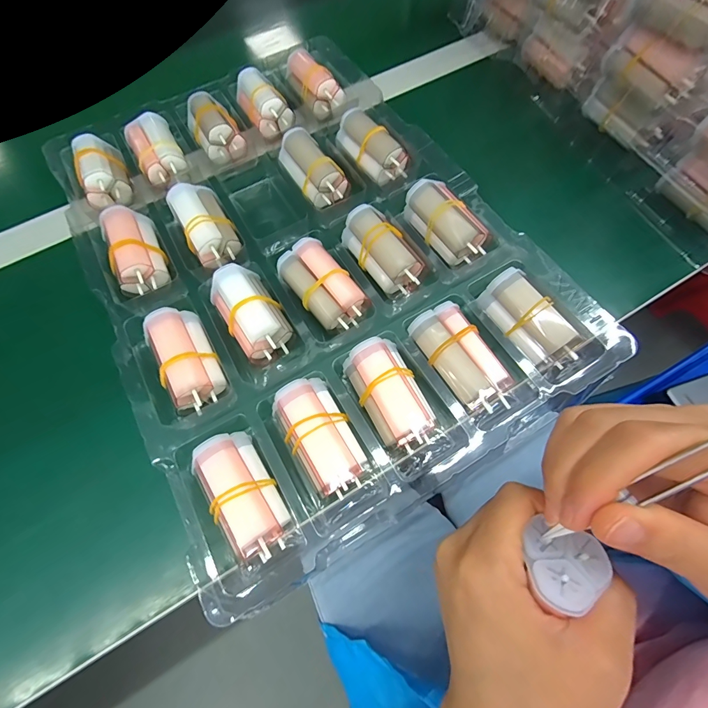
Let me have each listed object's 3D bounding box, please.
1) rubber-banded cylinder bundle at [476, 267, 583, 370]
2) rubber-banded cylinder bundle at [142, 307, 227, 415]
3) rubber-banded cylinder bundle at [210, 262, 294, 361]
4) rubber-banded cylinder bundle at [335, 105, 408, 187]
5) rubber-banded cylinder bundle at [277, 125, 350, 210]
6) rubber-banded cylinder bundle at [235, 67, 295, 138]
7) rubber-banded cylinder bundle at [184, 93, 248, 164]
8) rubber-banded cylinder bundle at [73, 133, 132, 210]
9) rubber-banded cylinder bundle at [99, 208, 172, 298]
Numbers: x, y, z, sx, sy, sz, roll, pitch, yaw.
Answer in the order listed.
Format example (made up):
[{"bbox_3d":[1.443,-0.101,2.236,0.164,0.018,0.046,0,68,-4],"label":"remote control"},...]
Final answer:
[{"bbox_3d":[0.114,-0.024,0.229,0.031,0.025,0.066,-35,70,-11],"label":"rubber-banded cylinder bundle"},{"bbox_3d":[-0.108,0.002,0.228,0.032,0.025,0.065,-24,68,-7],"label":"rubber-banded cylinder bundle"},{"bbox_3d":[-0.070,-0.028,0.241,0.035,0.026,0.070,-37,70,-12],"label":"rubber-banded cylinder bundle"},{"bbox_3d":[0.014,-0.172,0.296,0.033,0.026,0.067,-40,71,-13],"label":"rubber-banded cylinder bundle"},{"bbox_3d":[-0.034,-0.153,0.291,0.035,0.026,0.065,-30,69,-9],"label":"rubber-banded cylinder bundle"},{"bbox_3d":[-0.085,-0.231,0.324,0.034,0.024,0.068,-29,69,-9],"label":"rubber-banded cylinder bundle"},{"bbox_3d":[-0.124,-0.200,0.313,0.036,0.024,0.063,-29,69,-9],"label":"rubber-banded cylinder bundle"},{"bbox_3d":[-0.210,-0.154,0.295,0.034,0.026,0.066,-26,68,-8],"label":"rubber-banded cylinder bundle"},{"bbox_3d":[-0.162,-0.079,0.263,0.032,0.026,0.065,-21,68,-6],"label":"rubber-banded cylinder bundle"}]

